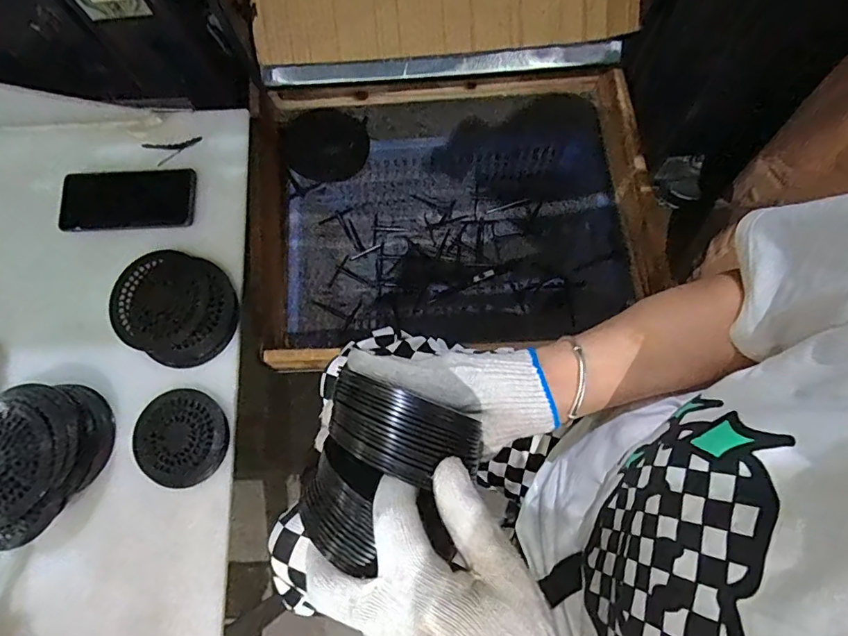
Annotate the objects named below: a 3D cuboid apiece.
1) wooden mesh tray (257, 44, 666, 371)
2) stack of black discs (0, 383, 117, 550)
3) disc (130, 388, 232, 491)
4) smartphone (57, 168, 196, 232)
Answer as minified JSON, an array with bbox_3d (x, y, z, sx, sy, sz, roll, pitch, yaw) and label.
[{"bbox_3d":[0.038,-0.151,0.744,0.532,0.168,0.428,-4,76,1],"label":"wooden mesh tray"},{"bbox_3d":[-0.410,0.140,0.516,0.142,0.051,0.148,42,82,11],"label":"stack of black discs"},{"bbox_3d":[-0.265,0.129,0.544,0.100,0.009,0.097,-1,77,2],"label":"disc"},{"bbox_3d":[-0.357,-0.143,0.605,0.155,0.017,0.069,-3,75,1],"label":"smartphone"}]

